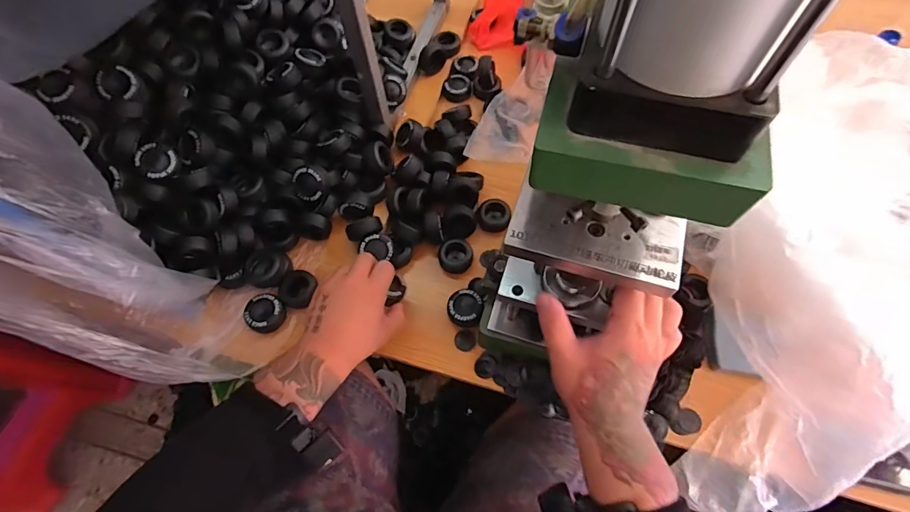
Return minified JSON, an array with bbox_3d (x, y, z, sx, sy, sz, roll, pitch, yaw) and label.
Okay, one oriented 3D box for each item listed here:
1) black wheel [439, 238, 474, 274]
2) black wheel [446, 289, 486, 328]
[{"bbox_3d":[0.001,0.001,0.638,0.045,0.031,0.041,-1,62,3],"label":"black wheel"},{"bbox_3d":[0.015,0.071,0.601,0.048,0.031,0.048,-1,62,3],"label":"black wheel"}]

